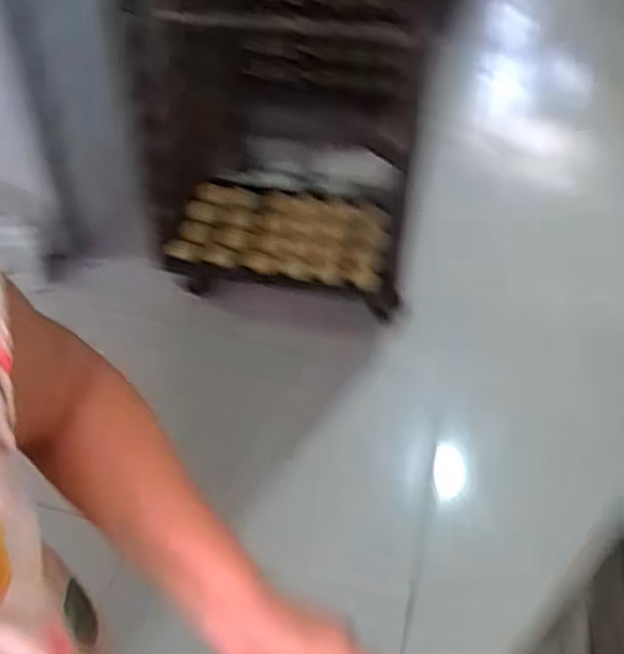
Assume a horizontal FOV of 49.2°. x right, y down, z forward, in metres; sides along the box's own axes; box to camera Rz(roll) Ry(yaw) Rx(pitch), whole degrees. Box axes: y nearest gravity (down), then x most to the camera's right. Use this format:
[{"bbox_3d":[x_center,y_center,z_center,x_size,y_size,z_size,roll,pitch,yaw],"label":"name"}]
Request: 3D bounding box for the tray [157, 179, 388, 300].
[{"bbox_3d":[-0.077,-0.252,1.862,0.598,0.083,0.326,8,59,9],"label":"tray"}]

